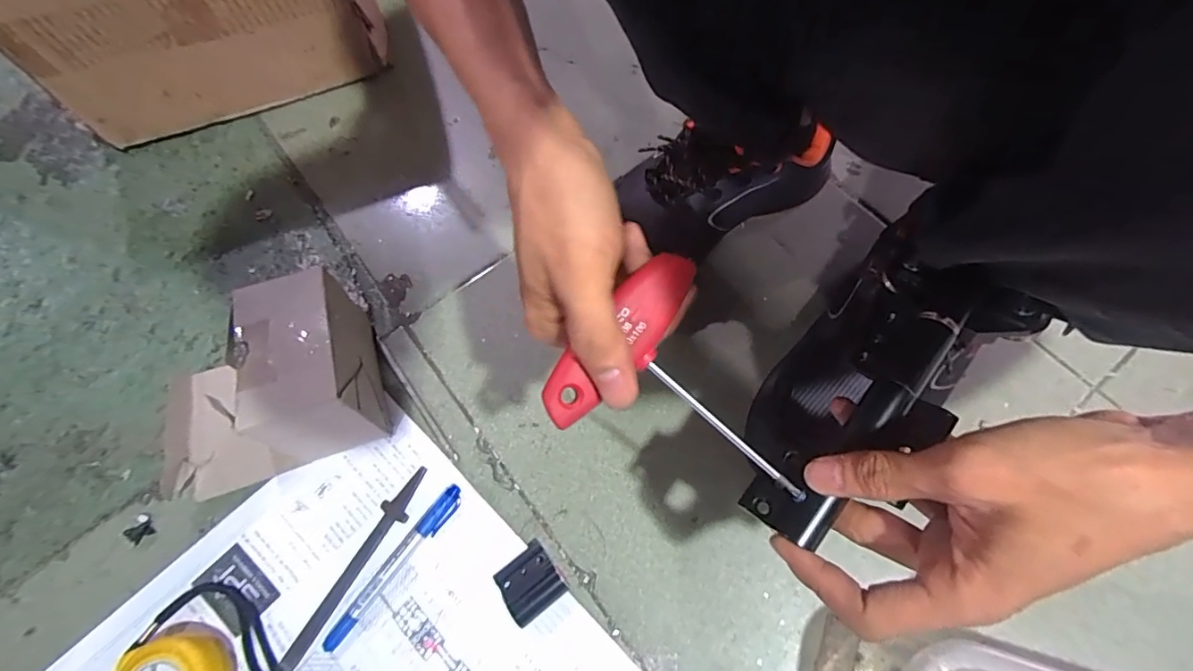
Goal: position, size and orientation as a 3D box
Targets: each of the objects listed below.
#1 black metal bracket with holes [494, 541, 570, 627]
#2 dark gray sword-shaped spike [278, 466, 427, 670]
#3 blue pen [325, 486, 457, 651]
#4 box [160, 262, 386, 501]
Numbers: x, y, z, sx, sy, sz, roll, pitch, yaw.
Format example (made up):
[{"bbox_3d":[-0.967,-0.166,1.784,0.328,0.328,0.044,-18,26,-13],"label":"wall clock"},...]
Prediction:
[{"bbox_3d":[-0.047,0.170,0.355,0.038,0.015,0.039,-37,70,-13],"label":"black metal bracket with holes"},{"bbox_3d":[-0.173,0.165,0.374,0.019,0.005,0.151,28,70,14],"label":"dark gray sword-shaped spike"},{"bbox_3d":[-0.142,0.164,0.367,0.016,0.008,0.128,33,72,15],"label":"blue pen"},{"bbox_3d":[-0.256,0.039,0.385,0.164,0.097,0.116,-19,67,-6],"label":"box"}]

